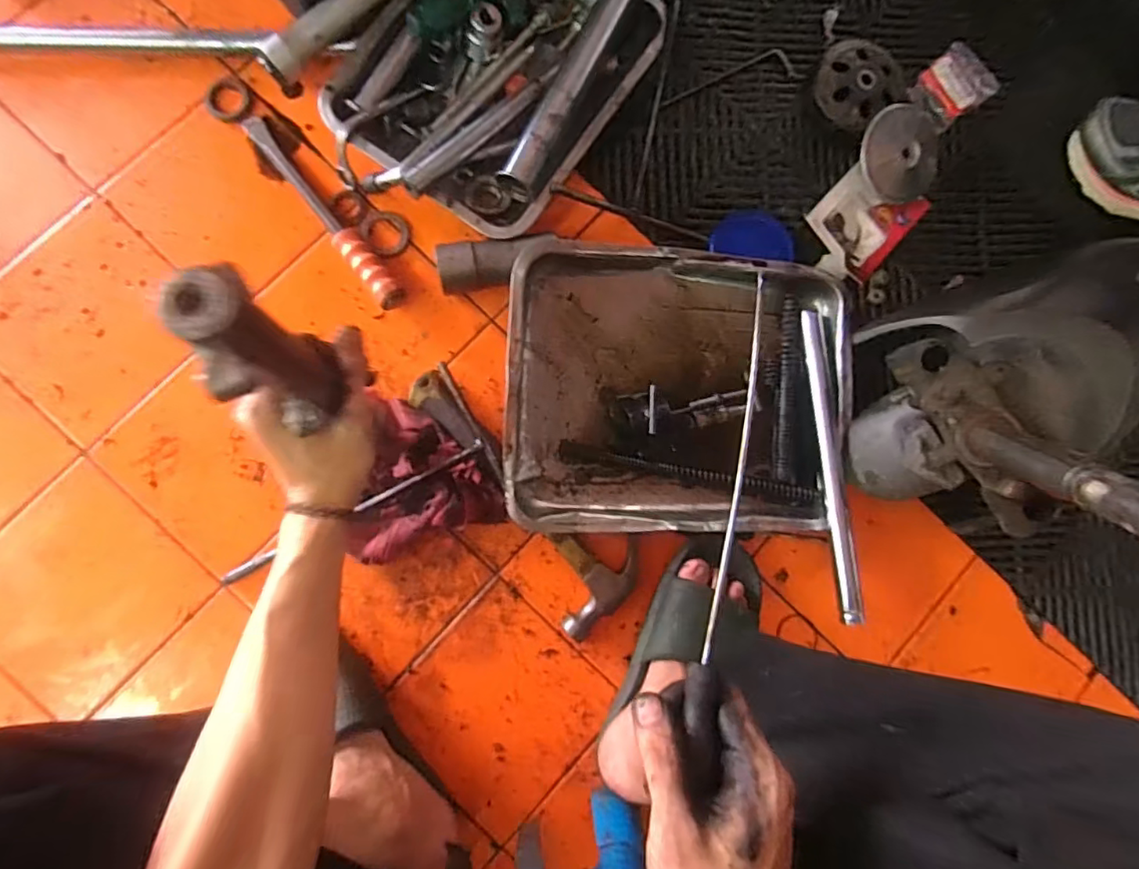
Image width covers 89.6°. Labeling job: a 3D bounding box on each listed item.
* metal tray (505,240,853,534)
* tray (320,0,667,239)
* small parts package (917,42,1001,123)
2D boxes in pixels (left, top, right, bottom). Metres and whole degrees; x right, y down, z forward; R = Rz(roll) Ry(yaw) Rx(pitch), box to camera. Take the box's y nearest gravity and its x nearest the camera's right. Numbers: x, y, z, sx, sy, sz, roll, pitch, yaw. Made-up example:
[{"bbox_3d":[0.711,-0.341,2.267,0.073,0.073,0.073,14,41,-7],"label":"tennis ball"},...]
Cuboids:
[{"bbox_3d":[0.124,-0.045,0.628,0.379,0.073,0.301,2,85,-5],"label":"metal tray"},{"bbox_3d":[-0.081,-0.409,0.640,0.267,0.072,0.364,34,83,-2],"label":"tray"},{"bbox_3d":[0.485,-0.440,0.723,0.093,0.016,0.078,-40,90,-7],"label":"small parts package"}]

